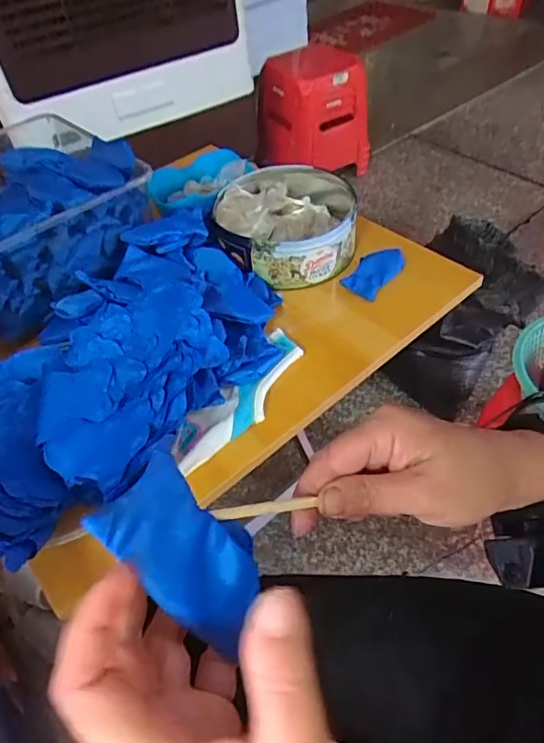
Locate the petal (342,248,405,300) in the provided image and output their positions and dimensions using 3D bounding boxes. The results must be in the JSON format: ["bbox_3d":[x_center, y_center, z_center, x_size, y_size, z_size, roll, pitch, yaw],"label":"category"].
[{"bbox_3d":[0.138,-0.135,0.675,0.051,0.009,0.095,34,66,22],"label":"petal"}]

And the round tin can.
[{"bbox_3d":[0.017,-0.208,0.719,0.186,0.073,0.209,-6,48,1],"label":"round tin can"}]

